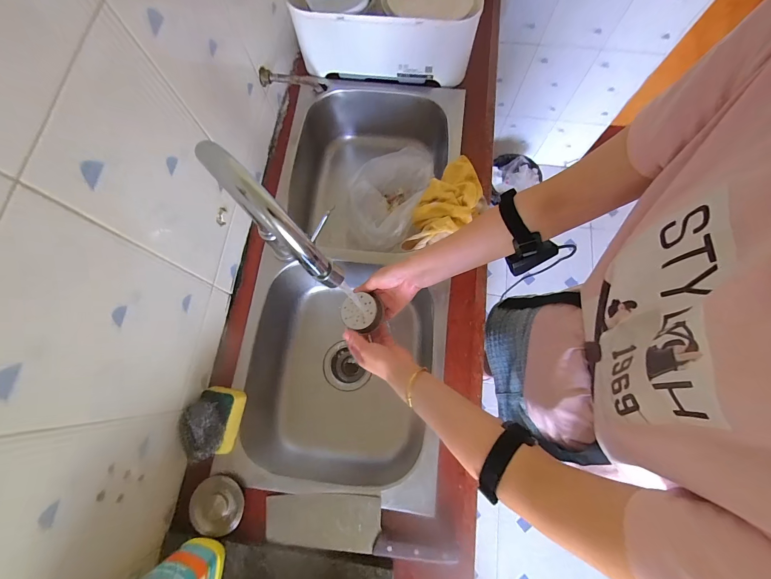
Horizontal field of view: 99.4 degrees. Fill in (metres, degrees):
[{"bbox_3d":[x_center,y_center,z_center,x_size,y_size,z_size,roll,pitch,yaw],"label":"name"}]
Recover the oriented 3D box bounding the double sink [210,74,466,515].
[{"bbox_3d":[-0.063,-0.037,0.696,0.365,0.201,0.806,7,74,3],"label":"double sink"}]

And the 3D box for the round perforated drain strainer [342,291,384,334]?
[{"bbox_3d":[-0.039,0.039,0.547,0.065,0.031,0.062,0,74,1],"label":"round perforated drain strainer"}]

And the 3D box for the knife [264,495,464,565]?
[{"bbox_3d":[-0.041,0.357,0.499,0.285,0.014,0.074,4,74,2],"label":"knife"}]

